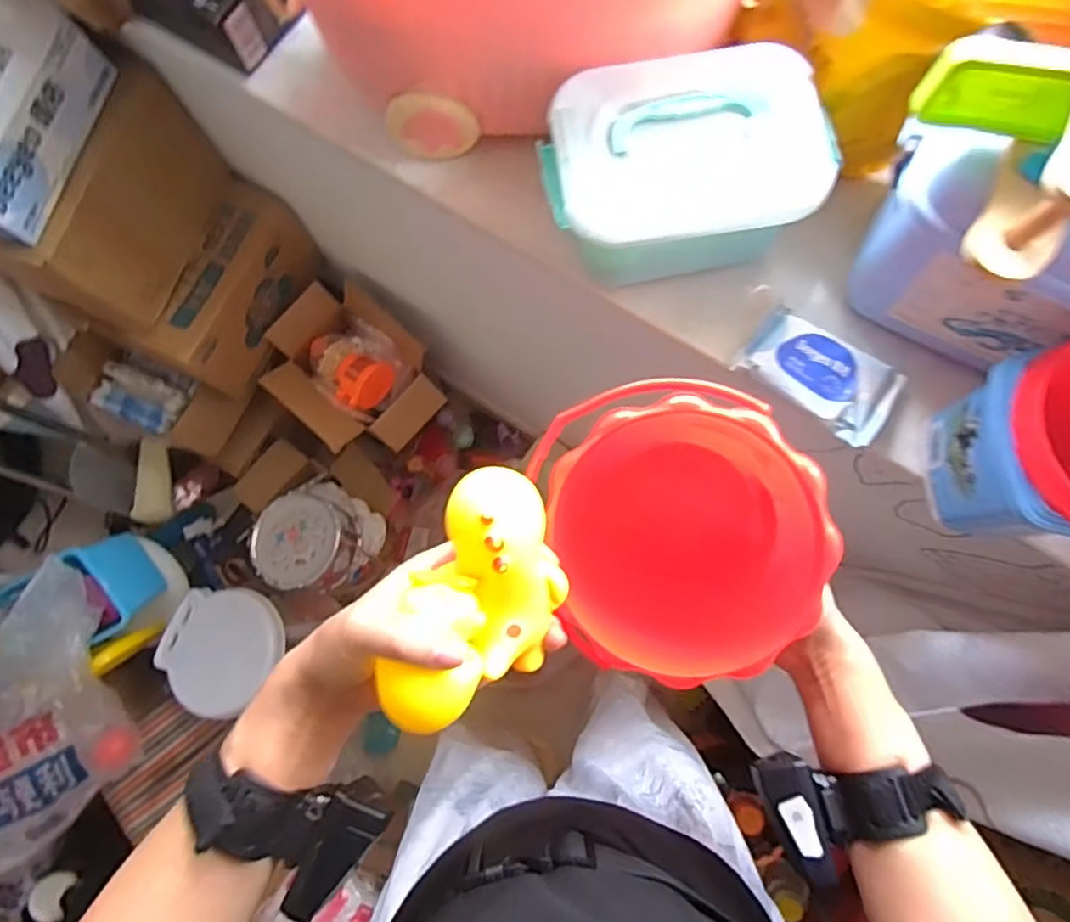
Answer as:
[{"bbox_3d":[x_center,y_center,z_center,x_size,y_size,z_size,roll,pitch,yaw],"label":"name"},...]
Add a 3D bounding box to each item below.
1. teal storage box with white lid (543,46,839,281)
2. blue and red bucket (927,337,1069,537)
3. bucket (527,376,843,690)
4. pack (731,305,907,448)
[{"bbox_3d":[0.116,-0.234,0.518,0.207,0.108,0.136,-6,77,-1],"label":"teal storage box with white lid"},{"bbox_3d":[0.378,-0.002,0.454,0.118,0.133,0.125,0,77,0],"label":"blue and red bucket"},{"bbox_3d":[0.083,0.050,0.384,0.148,0.136,0.150,0,77,0],"label":"bucket"},{"bbox_3d":[0.244,-0.074,0.535,0.127,0.014,0.076,33,79,7],"label":"pack"}]

